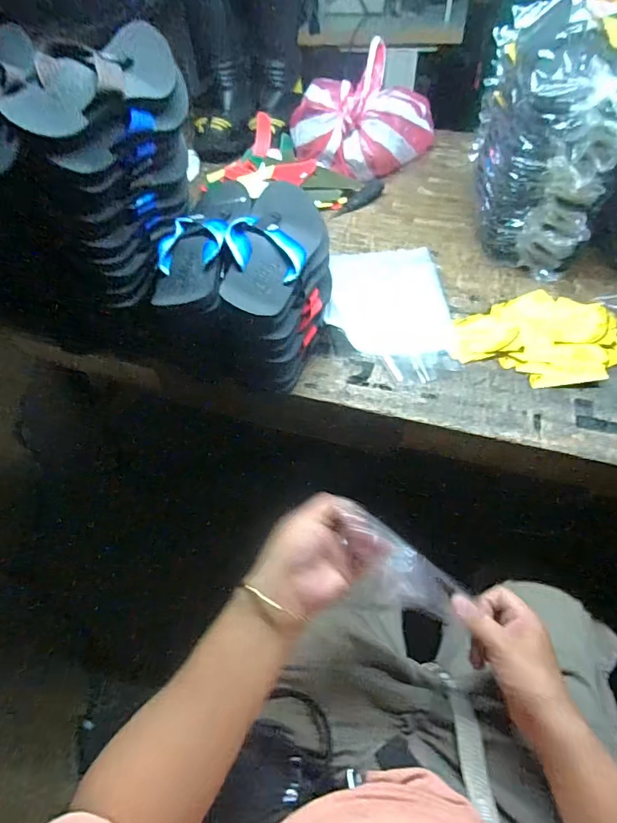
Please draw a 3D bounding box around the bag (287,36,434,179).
[{"bbox_3d":[0.115,-0.620,0.935,0.237,0.171,0.284,27,57,22],"label":"bag"}]

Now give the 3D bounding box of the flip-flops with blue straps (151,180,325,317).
[{"bbox_3d":[-0.080,-0.203,0.544,0.180,0.046,0.217,7,52,8],"label":"flip-flops with blue straps"}]

